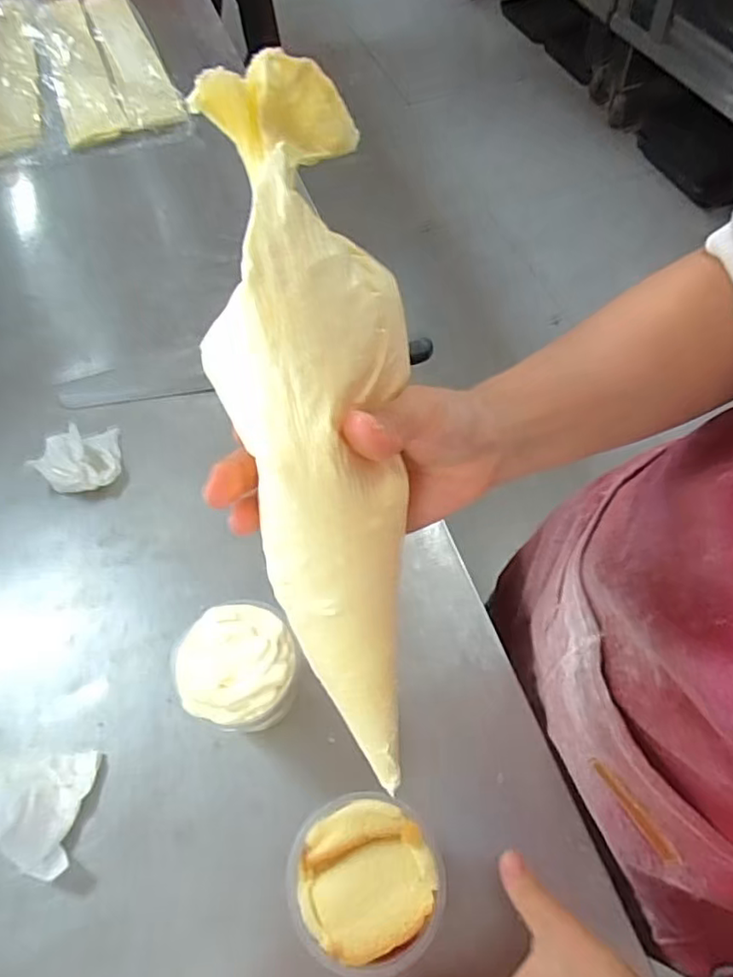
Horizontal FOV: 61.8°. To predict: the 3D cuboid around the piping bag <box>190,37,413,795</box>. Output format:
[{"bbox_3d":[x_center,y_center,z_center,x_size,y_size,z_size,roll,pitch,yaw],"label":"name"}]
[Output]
[{"bbox_3d":[-0.019,-0.024,0.265,0.073,0.104,0.319,-7,96,0],"label":"piping bag"}]

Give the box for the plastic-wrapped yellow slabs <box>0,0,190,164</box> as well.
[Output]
[{"bbox_3d":[-0.598,-0.785,1.139,0.415,0.039,0.621,-19,59,-8],"label":"plastic-wrapped yellow slabs"}]

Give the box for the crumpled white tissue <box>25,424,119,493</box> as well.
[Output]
[{"bbox_3d":[-0.298,-0.034,0.624,0.085,0.035,0.080,-10,57,-1],"label":"crumpled white tissue"}]

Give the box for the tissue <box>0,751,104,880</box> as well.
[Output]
[{"bbox_3d":[-0.250,0.233,0.448,0.077,0.043,0.083,1,58,5],"label":"tissue"}]

